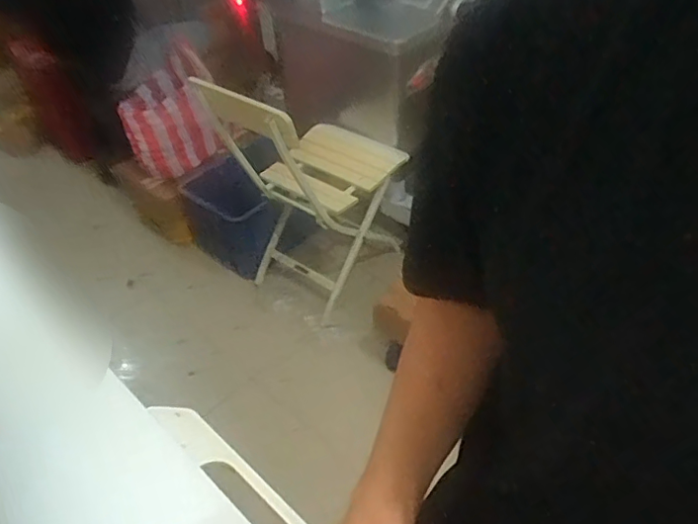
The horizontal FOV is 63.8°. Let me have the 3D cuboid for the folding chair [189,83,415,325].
[{"bbox_3d":[-0.116,-0.270,1.833,0.587,0.813,0.498,-24,47,-19],"label":"folding chair"}]

